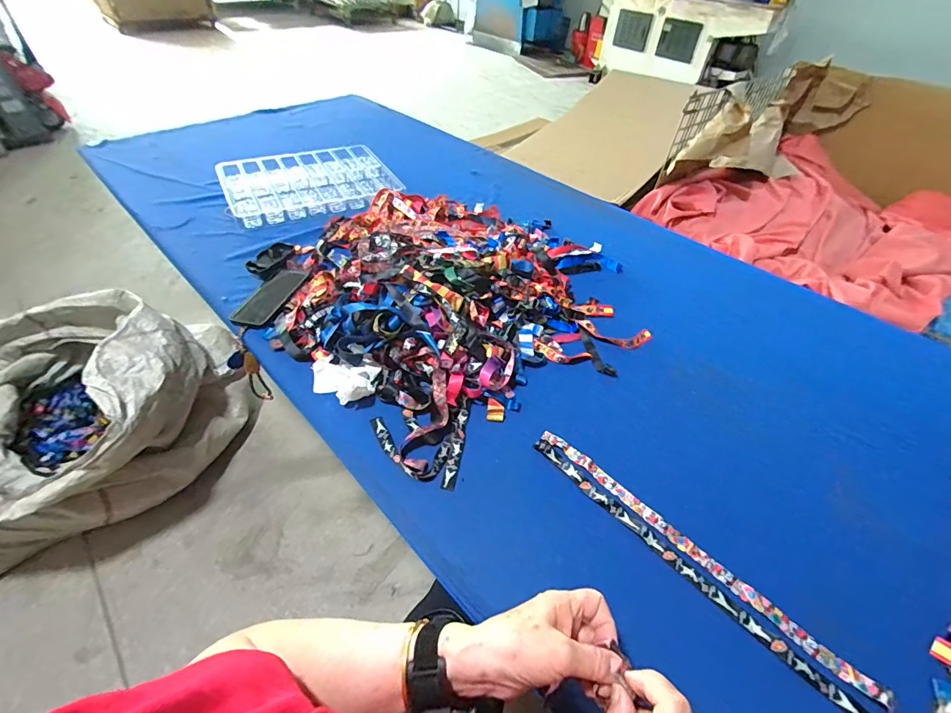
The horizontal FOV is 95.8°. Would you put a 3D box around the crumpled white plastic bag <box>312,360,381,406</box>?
[{"bbox_3d":[-0.211,0.041,0.678,0.103,0.034,0.074,4,46,-1],"label":"crumpled white plastic bag"}]

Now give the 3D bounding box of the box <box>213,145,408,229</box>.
[{"bbox_3d":[-0.465,-0.500,1.210,0.439,0.032,0.377,-21,50,-24],"label":"box"}]

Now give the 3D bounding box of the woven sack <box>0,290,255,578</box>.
[{"bbox_3d":[-1.081,0.183,1.148,0.792,0.404,0.554,-20,50,-22],"label":"woven sack"}]

